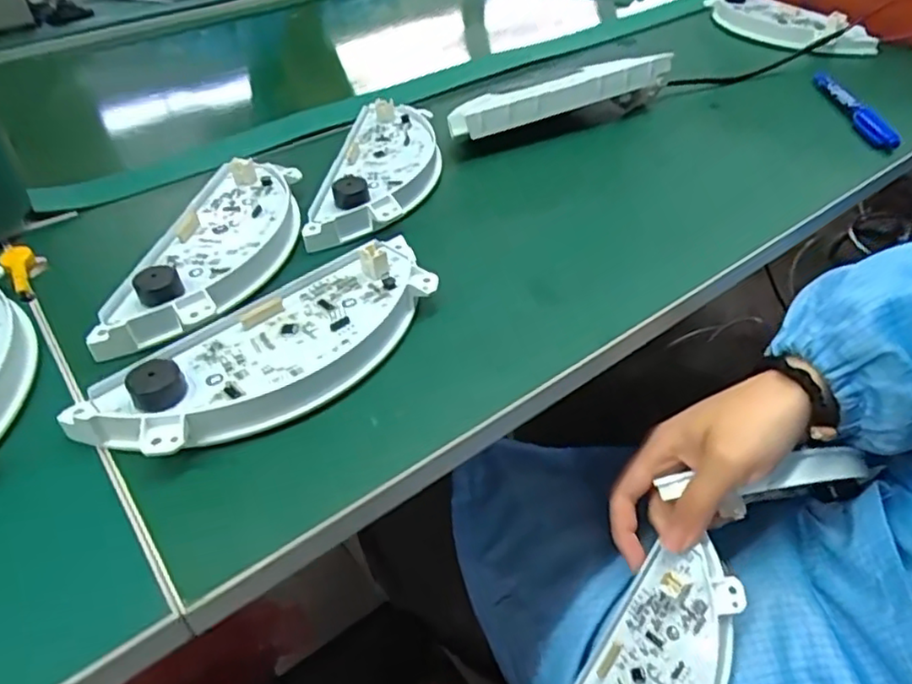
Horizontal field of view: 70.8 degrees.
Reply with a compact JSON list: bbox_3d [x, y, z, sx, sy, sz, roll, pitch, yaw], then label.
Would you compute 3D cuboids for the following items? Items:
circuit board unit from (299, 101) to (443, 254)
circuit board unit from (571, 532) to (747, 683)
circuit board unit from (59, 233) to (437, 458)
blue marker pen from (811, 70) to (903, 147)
[{"bbox_3d":[-0.045,-0.116,0.419,0.067,0.023,0.167,3,41,7],"label":"circuit board unit"},{"bbox_3d":[0.103,0.192,0.358,0.070,0.166,0.023,36,11,36],"label":"circuit board unit"},{"bbox_3d":[-0.076,0.000,0.291,0.172,0.022,0.067,-34,50,-30],"label":"circuit board unit"},{"bbox_3d":[0.299,-0.179,0.486,0.011,0.013,0.127,-1,41,2],"label":"blue marker pen"}]

